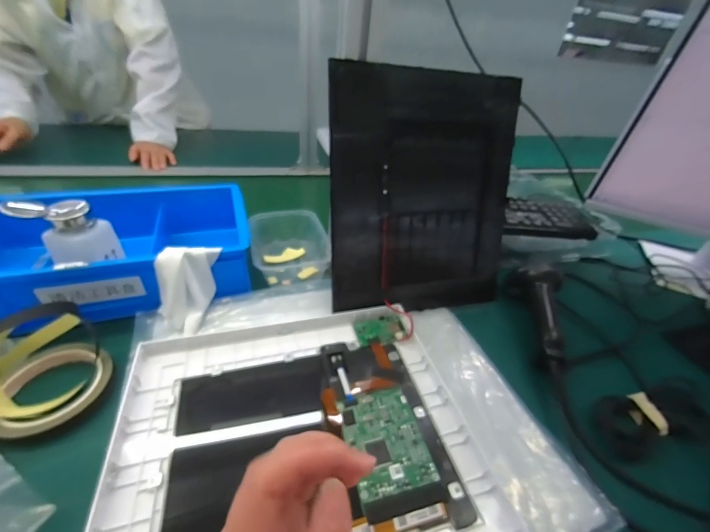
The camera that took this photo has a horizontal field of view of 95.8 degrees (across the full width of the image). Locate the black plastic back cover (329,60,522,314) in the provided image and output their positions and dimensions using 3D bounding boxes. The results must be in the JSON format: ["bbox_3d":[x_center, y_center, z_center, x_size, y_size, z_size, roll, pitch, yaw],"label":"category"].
[{"bbox_3d":[0.092,-0.085,0.412,0.248,0.293,0.012,-5,16,-17],"label":"black plastic back cover"}]

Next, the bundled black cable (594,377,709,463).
[{"bbox_3d":[0.338,0.167,0.357,0.156,0.021,0.063,-6,38,-16],"label":"bundled black cable"}]

